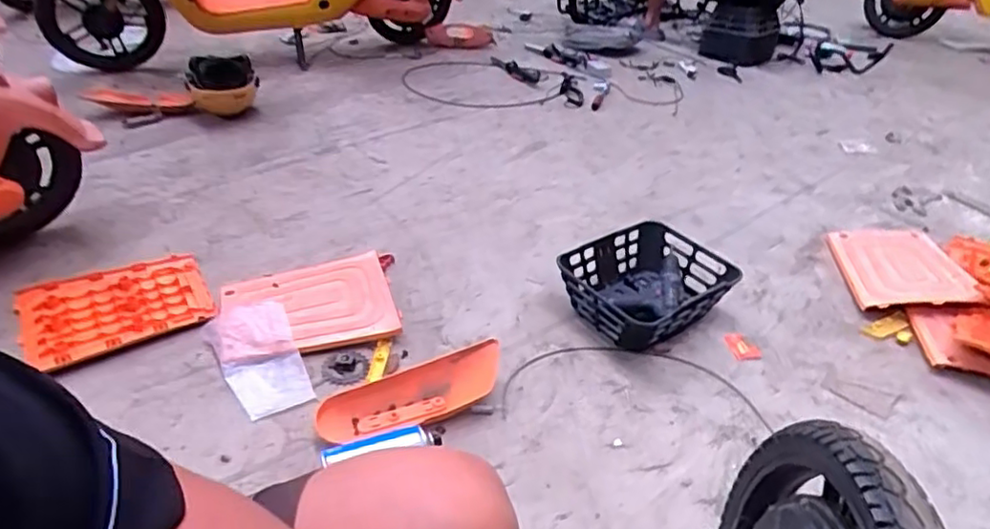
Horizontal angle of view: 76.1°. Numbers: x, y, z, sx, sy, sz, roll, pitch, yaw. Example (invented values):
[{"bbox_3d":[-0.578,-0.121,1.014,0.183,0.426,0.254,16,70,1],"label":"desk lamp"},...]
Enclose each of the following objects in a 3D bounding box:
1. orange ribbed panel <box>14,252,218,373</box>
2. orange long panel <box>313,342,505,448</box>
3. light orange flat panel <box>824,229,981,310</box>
[{"bbox_3d":[-0.712,0.077,1.198,0.307,0.036,0.217,-16,40,-29],"label":"orange ribbed panel"},{"bbox_3d":[-0.133,0.228,1.089,0.335,0.061,0.100,-14,39,-27],"label":"orange long panel"},{"bbox_3d":[0.992,0.002,1.562,0.263,0.022,0.327,-2,33,11],"label":"light orange flat panel"}]

